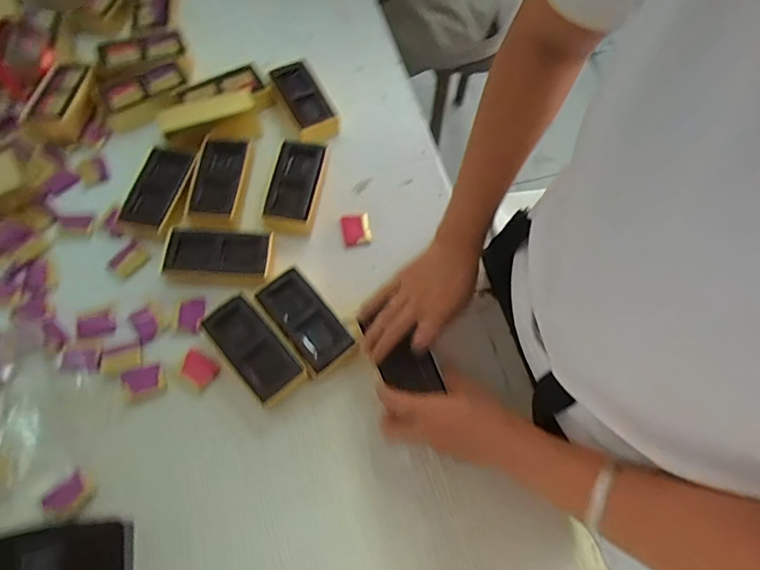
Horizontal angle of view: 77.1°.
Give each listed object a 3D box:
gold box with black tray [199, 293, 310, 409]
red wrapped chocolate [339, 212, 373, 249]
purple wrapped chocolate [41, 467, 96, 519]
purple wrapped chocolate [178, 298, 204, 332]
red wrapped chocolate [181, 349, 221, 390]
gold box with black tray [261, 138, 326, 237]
[{"bbox_3d":[-0.128,0.069,0.490,0.054,0.033,0.115,-39,72,-16],"label":"gold box with black tray"},{"bbox_3d":[-0.028,-0.065,0.564,0.034,0.006,0.038,-11,67,-5],"label":"red wrapped chocolate"},{"bbox_3d":[-0.281,0.191,0.432,0.029,0.008,0.039,40,72,16],"label":"purple wrapped chocolate"},{"bbox_3d":[-0.203,0.030,0.511,0.023,0.008,0.037,9,67,4],"label":"purple wrapped chocolate"},{"bbox_3d":[-0.189,0.087,0.495,0.036,0.008,0.029,35,70,14],"label":"red wrapped chocolate"},{"bbox_3d":[-0.101,-0.115,0.568,0.059,0.020,0.124,10,67,4],"label":"gold box with black tray"}]

